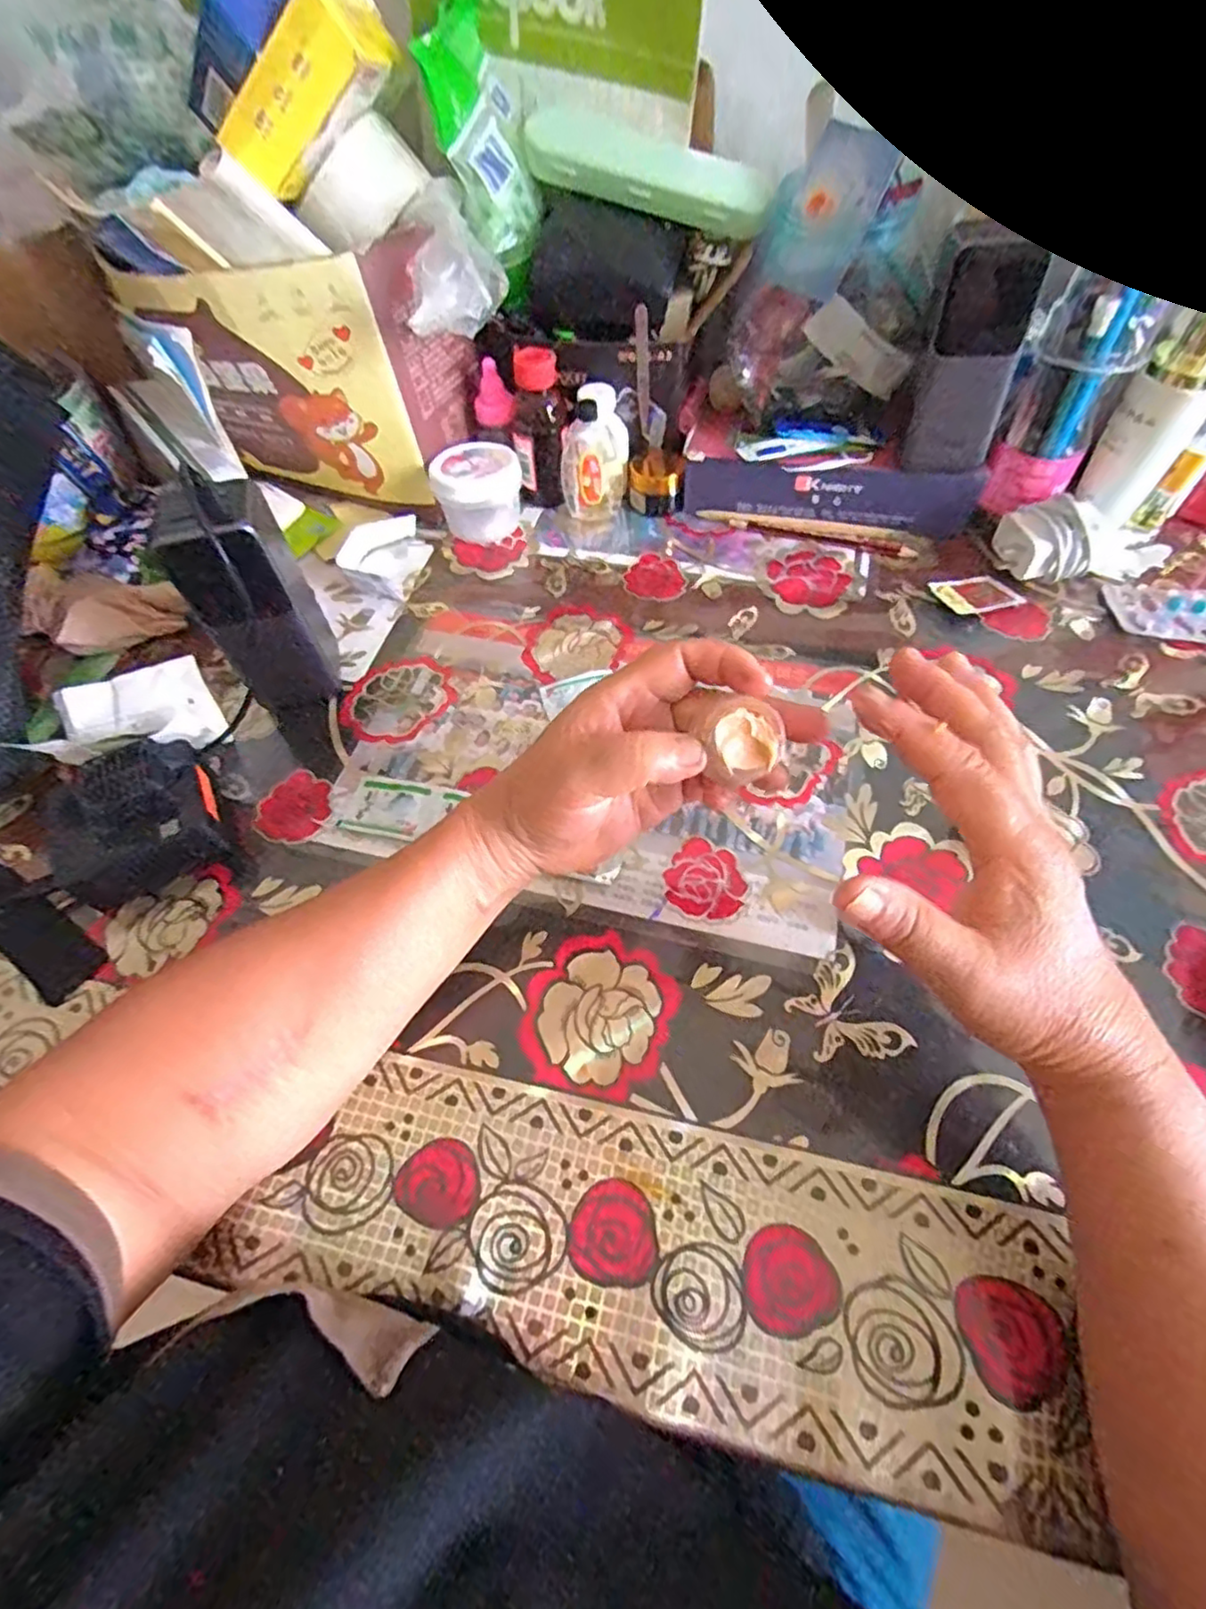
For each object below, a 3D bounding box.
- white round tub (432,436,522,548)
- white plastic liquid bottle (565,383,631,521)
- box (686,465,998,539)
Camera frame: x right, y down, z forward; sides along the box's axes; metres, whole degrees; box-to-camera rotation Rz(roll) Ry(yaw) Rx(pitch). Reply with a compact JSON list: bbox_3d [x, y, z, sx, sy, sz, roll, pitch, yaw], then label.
[{"bbox_3d":[-0.098,-0.248,0.528,0.067,0.054,0.065,-12,57,-4],"label":"white round tub"},{"bbox_3d":[-0.005,-0.273,0.522,0.050,0.088,0.040,-4,57,1],"label":"white plastic liquid bottle"},{"bbox_3d":[0.172,-0.237,0.511,0.215,0.046,0.015,9,58,9],"label":"box"}]

